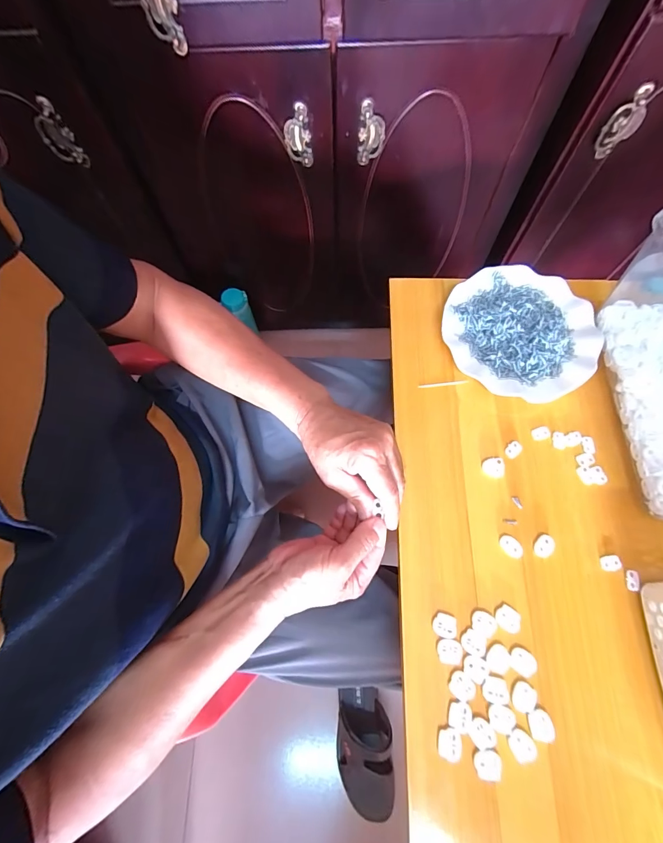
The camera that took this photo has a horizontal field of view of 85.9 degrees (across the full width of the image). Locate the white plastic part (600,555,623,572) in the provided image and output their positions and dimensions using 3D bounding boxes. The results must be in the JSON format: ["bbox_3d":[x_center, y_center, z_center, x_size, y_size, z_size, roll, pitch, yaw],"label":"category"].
[{"bbox_3d":[0.286,0.145,0.364,0.020,0.004,0.015,-9,70,-3],"label":"white plastic part"}]

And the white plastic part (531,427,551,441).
[{"bbox_3d":[0.244,0.014,0.414,0.021,0.004,0.015,-17,70,-5],"label":"white plastic part"}]

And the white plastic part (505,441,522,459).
[{"bbox_3d":[0.208,0.032,0.406,0.014,0.004,0.022,39,75,14],"label":"white plastic part"}]

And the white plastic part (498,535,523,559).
[{"bbox_3d":[0.186,0.129,0.368,0.016,0.004,0.024,-38,74,-12],"label":"white plastic part"}]

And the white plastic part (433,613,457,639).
[{"bbox_3d":[0.109,0.197,0.344,0.022,0.004,0.020,0,70,1],"label":"white plastic part"}]

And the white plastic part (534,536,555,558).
[{"bbox_3d":[0.220,0.129,0.368,0.016,0.004,0.025,38,75,13],"label":"white plastic part"}]

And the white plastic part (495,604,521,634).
[{"bbox_3d":[0.171,0.190,0.342,0.023,0.004,0.020,33,73,12],"label":"white plastic part"}]

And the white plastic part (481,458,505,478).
[{"bbox_3d":[0.181,0.050,0.397,0.024,0.004,0.021,7,70,3],"label":"white plastic part"}]

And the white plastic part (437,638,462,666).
[{"bbox_3d":[0.112,0.217,0.335,0.022,0.004,0.020,9,70,4],"label":"white plastic part"}]

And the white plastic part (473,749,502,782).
[{"bbox_3d":[0.134,0.294,0.305,0.023,0.006,0.019,1,70,1],"label":"white plastic part"}]

